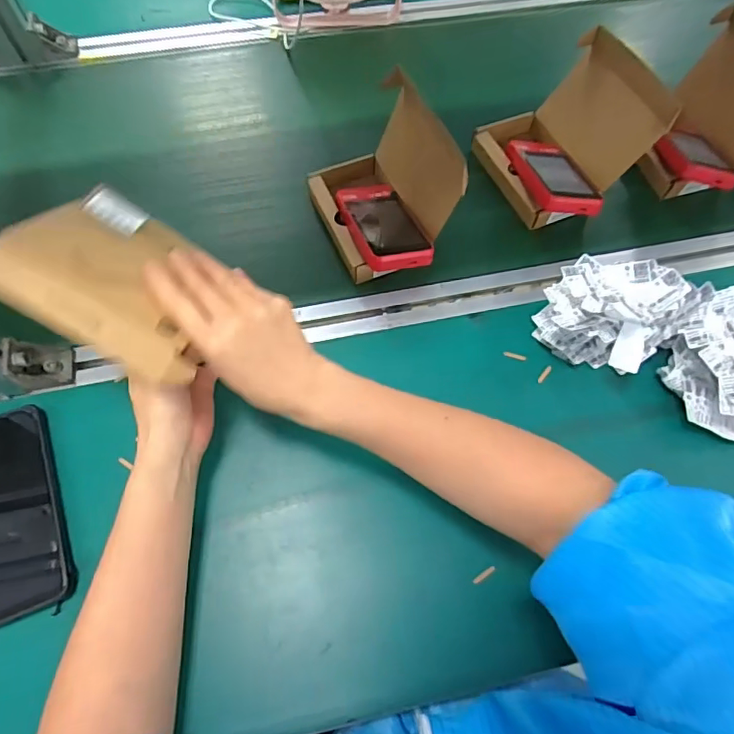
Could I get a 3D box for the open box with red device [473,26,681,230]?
[{"bbox_3d":[0.212,-0.232,0.546,0.136,0.116,0.156,-24,69,-10],"label":"open box with red device"}]

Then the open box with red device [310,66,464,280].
[{"bbox_3d":[0.015,-0.164,0.495,0.116,0.105,0.161,-14,67,-6],"label":"open box with red device"}]

